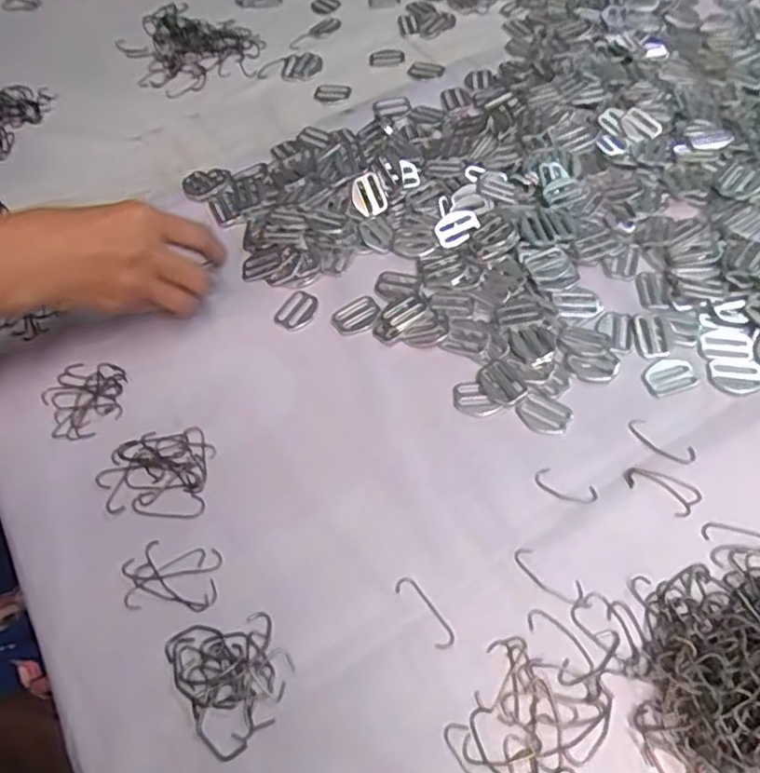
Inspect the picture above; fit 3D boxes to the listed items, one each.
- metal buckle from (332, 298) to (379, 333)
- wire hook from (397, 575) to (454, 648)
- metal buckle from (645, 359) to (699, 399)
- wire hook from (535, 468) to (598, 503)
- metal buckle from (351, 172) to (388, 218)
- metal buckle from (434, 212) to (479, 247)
[{"bbox_3d":[-0.016,-0.049,0.452,0.033,0.004,0.023,-22,60,-9],"label":"metal buckle"},{"bbox_3d":[0.024,0.119,0.350,0.012,0.004,0.042,-32,62,-14],"label":"wire hook"},{"bbox_3d":[0.183,-0.007,0.416,0.033,0.004,0.023,-17,59,-6],"label":"metal buckle"},{"bbox_3d":[0.107,0.058,0.381,0.036,0.004,0.014,23,63,17],"label":"wire hook"},{"bbox_3d":[-0.009,-0.145,0.501,0.024,0.004,0.032,-24,92,5],"label":"metal buckle"},{"bbox_3d":[0.057,-0.117,0.484,0.032,0.005,0.024,-23,60,-10],"label":"metal buckle"}]

